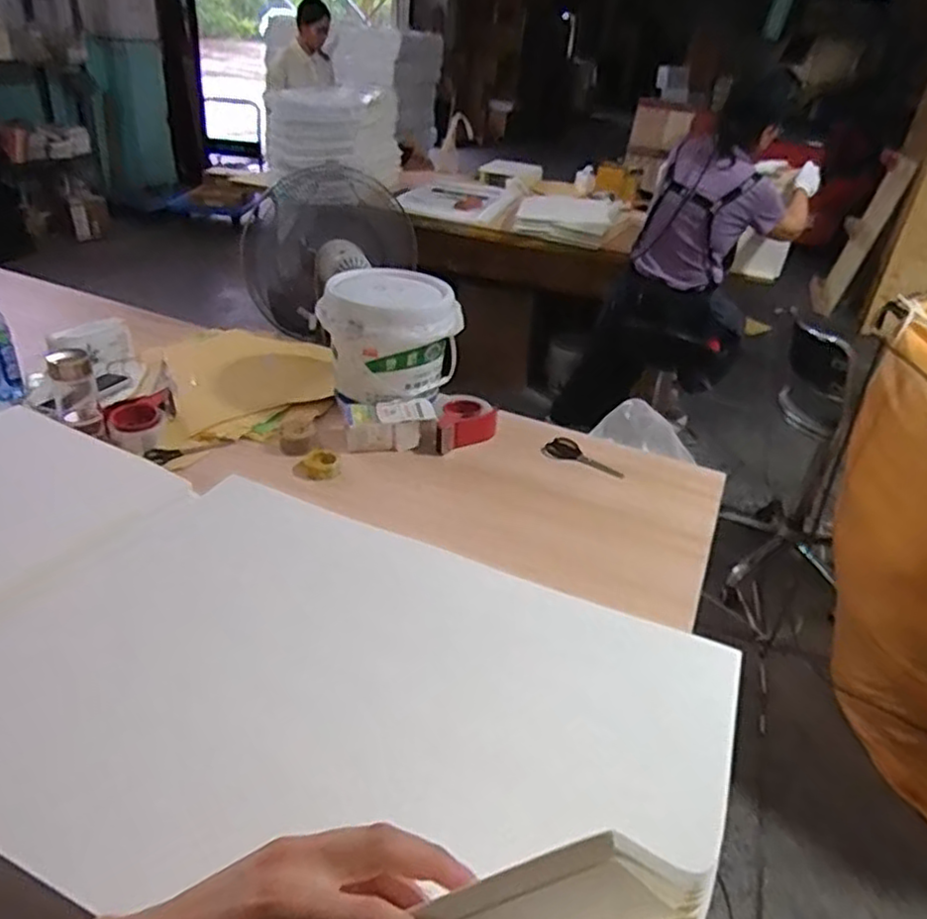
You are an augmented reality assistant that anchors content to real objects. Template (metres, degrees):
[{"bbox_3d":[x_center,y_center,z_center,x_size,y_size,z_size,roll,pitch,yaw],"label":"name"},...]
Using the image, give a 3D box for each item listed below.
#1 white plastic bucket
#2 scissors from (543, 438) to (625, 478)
[{"bbox_3d":[-0.153,-0.251,1.419,0.277,0.210,0.248,1,32,-8],"label":"white plastic bucket"},{"bbox_3d":[0.241,-0.006,1.368,0.161,0.016,0.077,22,40,11],"label":"scissors"}]

